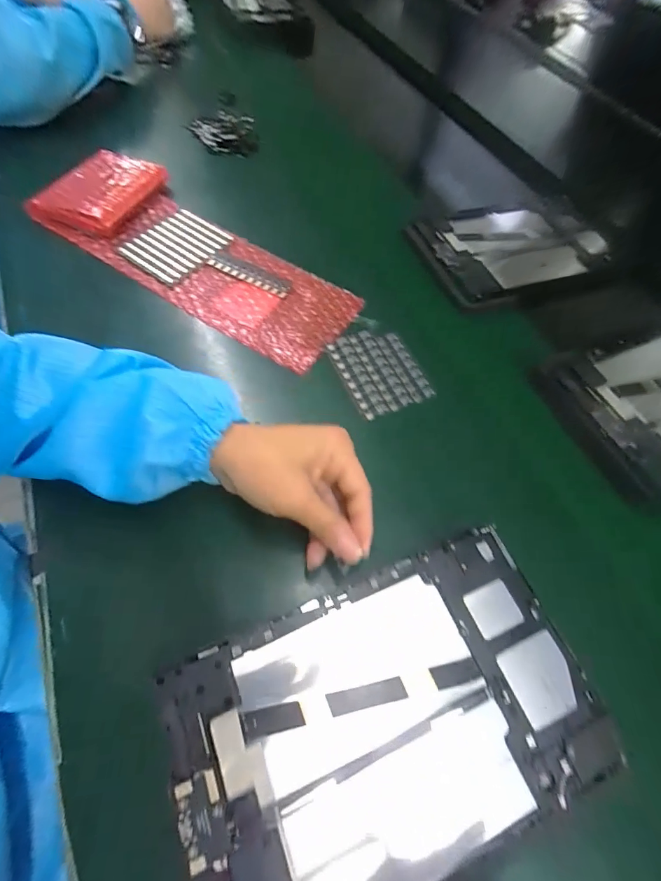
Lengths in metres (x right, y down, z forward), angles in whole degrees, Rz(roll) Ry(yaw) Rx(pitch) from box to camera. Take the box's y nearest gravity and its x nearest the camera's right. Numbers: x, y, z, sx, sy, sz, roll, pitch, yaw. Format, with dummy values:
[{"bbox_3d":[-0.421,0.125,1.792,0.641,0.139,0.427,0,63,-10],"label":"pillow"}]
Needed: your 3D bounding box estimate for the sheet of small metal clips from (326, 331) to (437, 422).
[{"bbox_3d":[0.046,-0.067,0.383,0.071,0.009,0.090,-21,65,-16],"label":"sheet of small metal clips"}]

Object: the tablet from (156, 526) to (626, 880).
[{"bbox_3d":[0.033,0.162,0.233,0.234,0.007,0.147,-19,65,-14],"label":"tablet"}]

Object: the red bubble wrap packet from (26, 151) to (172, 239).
[{"bbox_3d":[-0.269,-0.295,0.479,0.102,0.033,0.128,17,61,4],"label":"red bubble wrap packet"}]

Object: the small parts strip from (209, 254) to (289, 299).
[{"bbox_3d":[-0.084,-0.182,0.439,0.101,0.004,0.029,30,63,12],"label":"small parts strip"}]

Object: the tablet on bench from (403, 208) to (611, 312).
[{"bbox_3d":[0.230,-0.243,0.507,0.244,0.018,0.151,-23,64,-19],"label":"tablet on bench"}]

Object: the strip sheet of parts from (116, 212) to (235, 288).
[{"bbox_3d":[-0.174,-0.220,0.456,0.092,0.008,0.103,30,63,12],"label":"strip sheet of parts"}]

